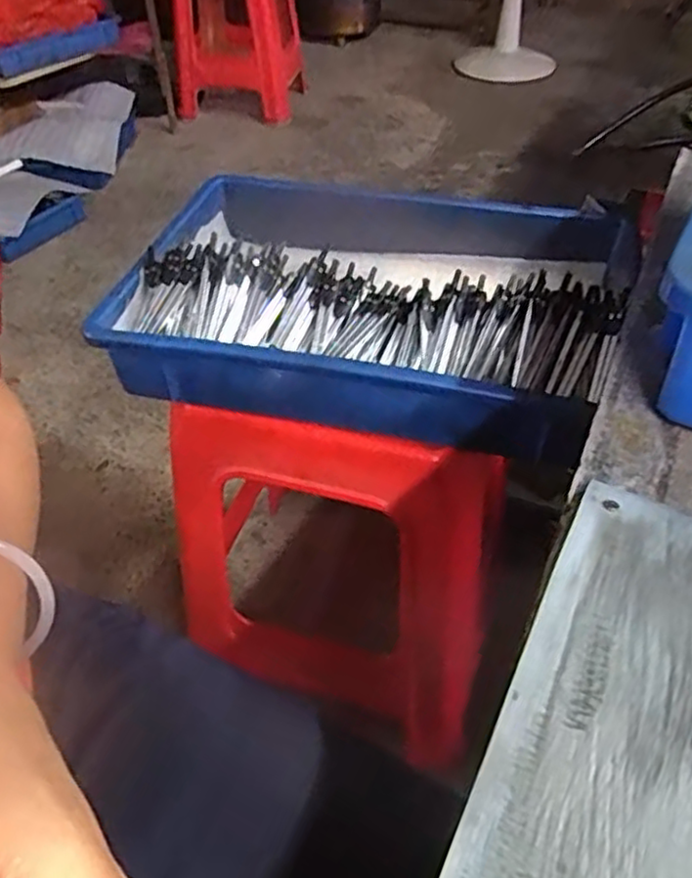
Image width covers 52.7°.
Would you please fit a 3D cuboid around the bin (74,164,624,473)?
[{"bbox_3d":[0.033,-0.129,0.622,0.418,0.087,0.291,11,46,11],"label":"bin"}]

